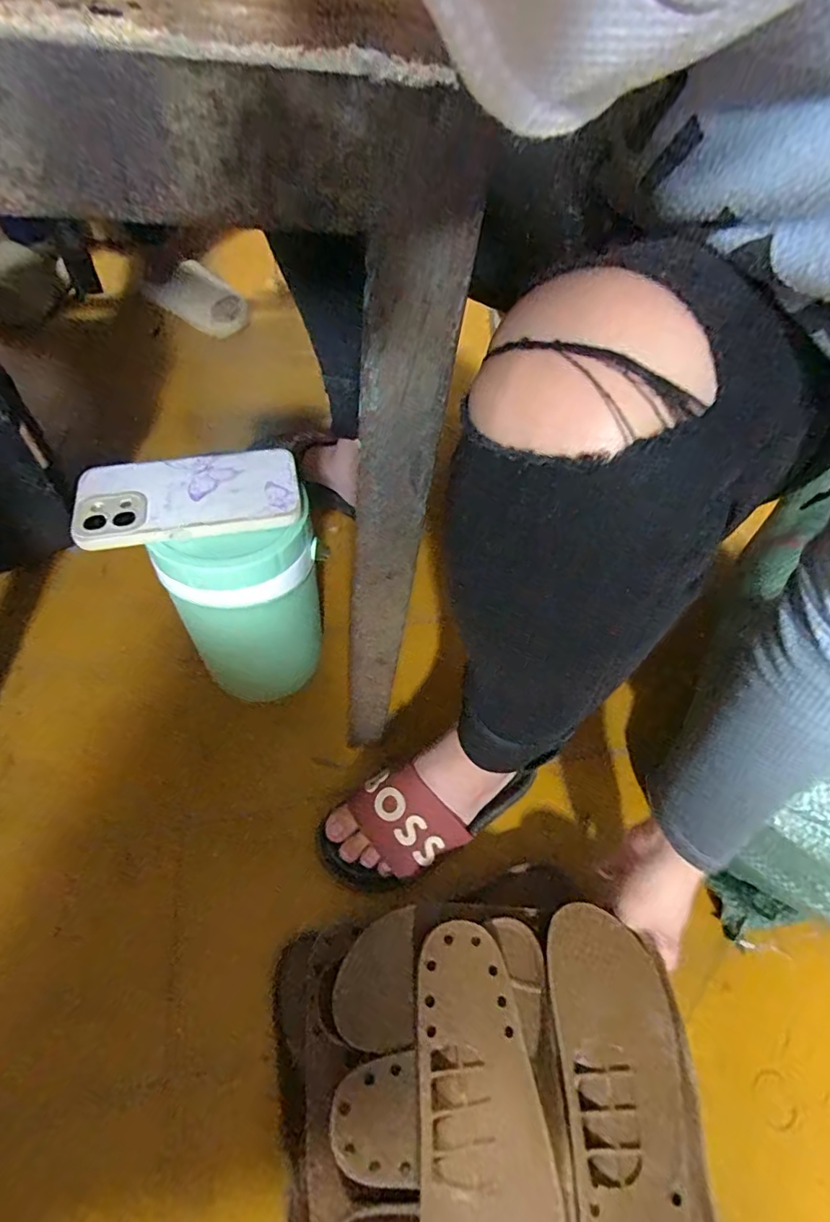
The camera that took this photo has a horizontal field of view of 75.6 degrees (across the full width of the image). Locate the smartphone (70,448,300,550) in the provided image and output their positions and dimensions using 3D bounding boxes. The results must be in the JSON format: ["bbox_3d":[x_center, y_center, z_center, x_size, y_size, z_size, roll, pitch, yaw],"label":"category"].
[{"bbox_3d":[-0.177,-0.092,0.424,0.164,0.016,0.079,-9,57,-12],"label":"smartphone"}]

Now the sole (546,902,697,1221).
[{"bbox_3d":[0.150,0.348,0.383,0.087,0.012,0.233,1,58,-1],"label":"sole"}]

